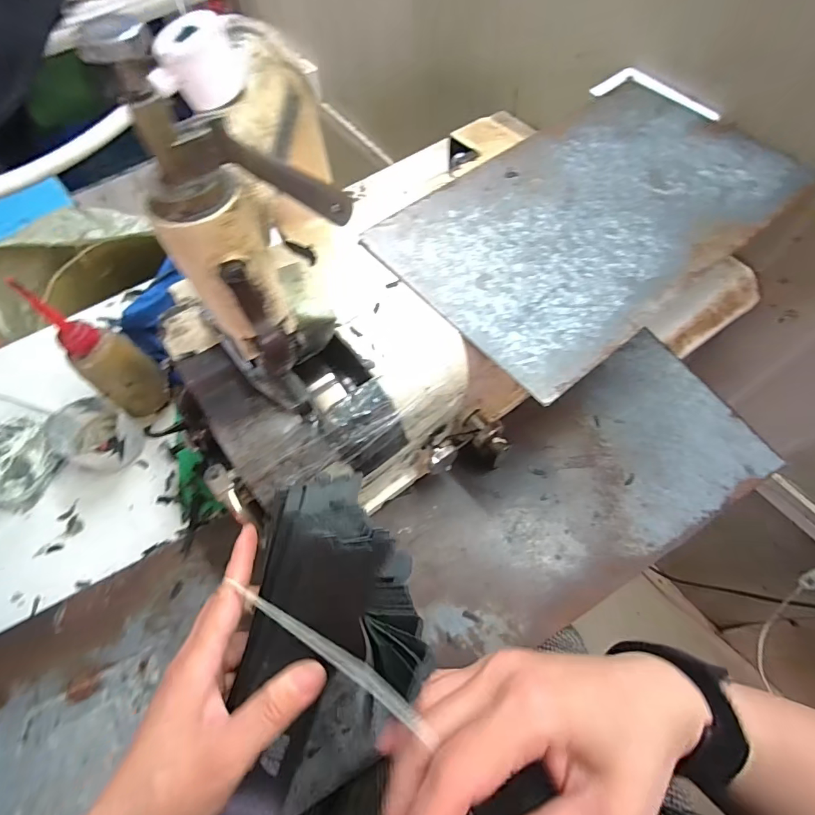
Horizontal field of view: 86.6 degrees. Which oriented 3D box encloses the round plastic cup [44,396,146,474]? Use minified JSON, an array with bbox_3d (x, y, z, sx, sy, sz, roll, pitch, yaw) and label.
[{"bbox_3d":[-0.334,0.031,0.466,0.072,0.056,0.066,-1,62,2],"label":"round plastic cup"}]

